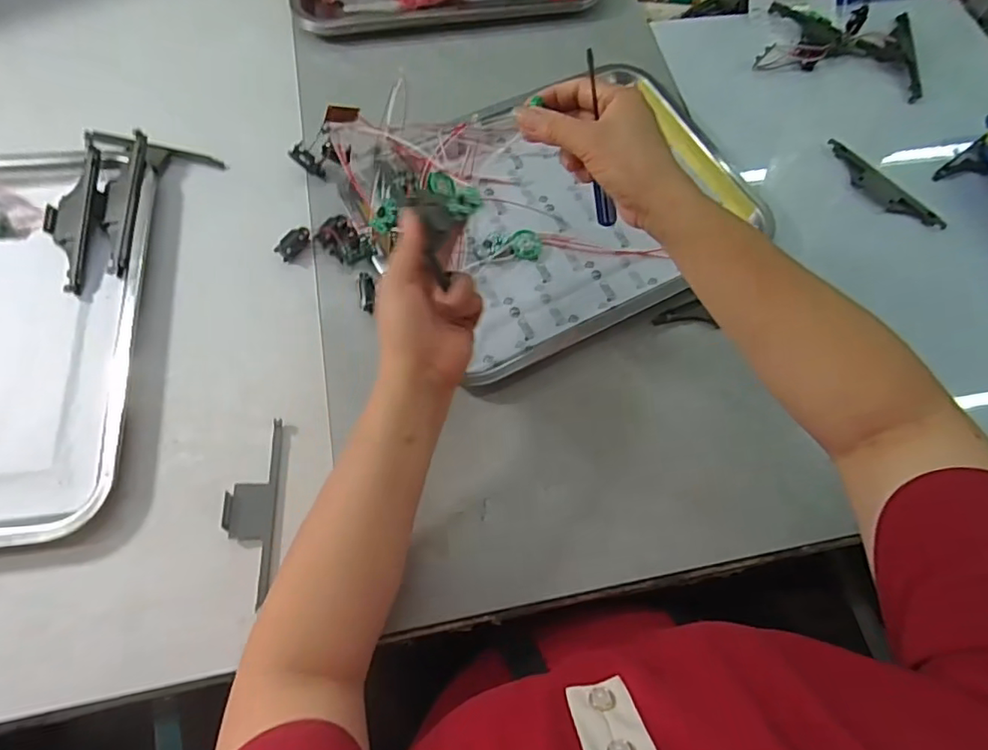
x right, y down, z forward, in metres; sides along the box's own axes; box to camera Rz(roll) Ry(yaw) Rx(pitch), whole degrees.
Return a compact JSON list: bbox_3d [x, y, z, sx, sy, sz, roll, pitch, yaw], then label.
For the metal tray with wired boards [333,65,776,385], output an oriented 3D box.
[{"bbox_3d":[0.054,-0.163,0.533,0.349,0.055,0.263,-25,74,-14],"label":"metal tray with wired boards"}]

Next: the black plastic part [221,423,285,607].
[{"bbox_3d":[-0.179,0.097,0.426,0.034,0.008,0.127,-2,67,-4],"label":"black plastic part"}]

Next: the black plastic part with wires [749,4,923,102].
[{"bbox_3d":[0.396,-0.386,0.652,0.173,0.044,0.130,16,66,4],"label":"black plastic part with wires"}]

